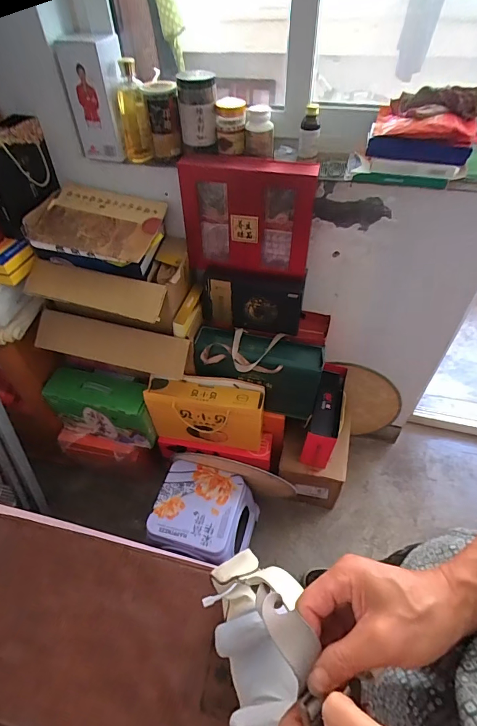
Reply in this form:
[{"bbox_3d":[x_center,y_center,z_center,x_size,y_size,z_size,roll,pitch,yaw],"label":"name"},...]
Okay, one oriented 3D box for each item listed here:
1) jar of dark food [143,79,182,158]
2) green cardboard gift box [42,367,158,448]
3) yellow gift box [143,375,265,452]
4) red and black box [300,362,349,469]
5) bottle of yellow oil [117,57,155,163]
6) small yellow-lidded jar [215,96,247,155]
[{"bbox_3d":[-0.178,-0.580,0.927,0.072,0.148,0.067,-8,48,-8],"label":"jar of dark food"},{"bbox_3d":[-0.435,0.141,1.275,0.338,0.191,0.128,9,49,10],"label":"green cardboard gift box"},{"bbox_3d":[-0.102,0.158,1.220,0.349,0.237,0.101,3,49,5],"label":"yellow gift box"},{"bbox_3d":[0.294,0.175,1.298,0.099,0.165,0.318,14,50,14],"label":"red and black box"},{"bbox_3d":[-0.250,-0.590,0.928,0.061,0.210,0.072,-15,50,-15],"label":"bottle of yellow oil"},{"bbox_3d":[-0.017,-0.552,0.908,0.078,0.096,0.068,0,48,2],"label":"small yellow-lidded jar"}]

